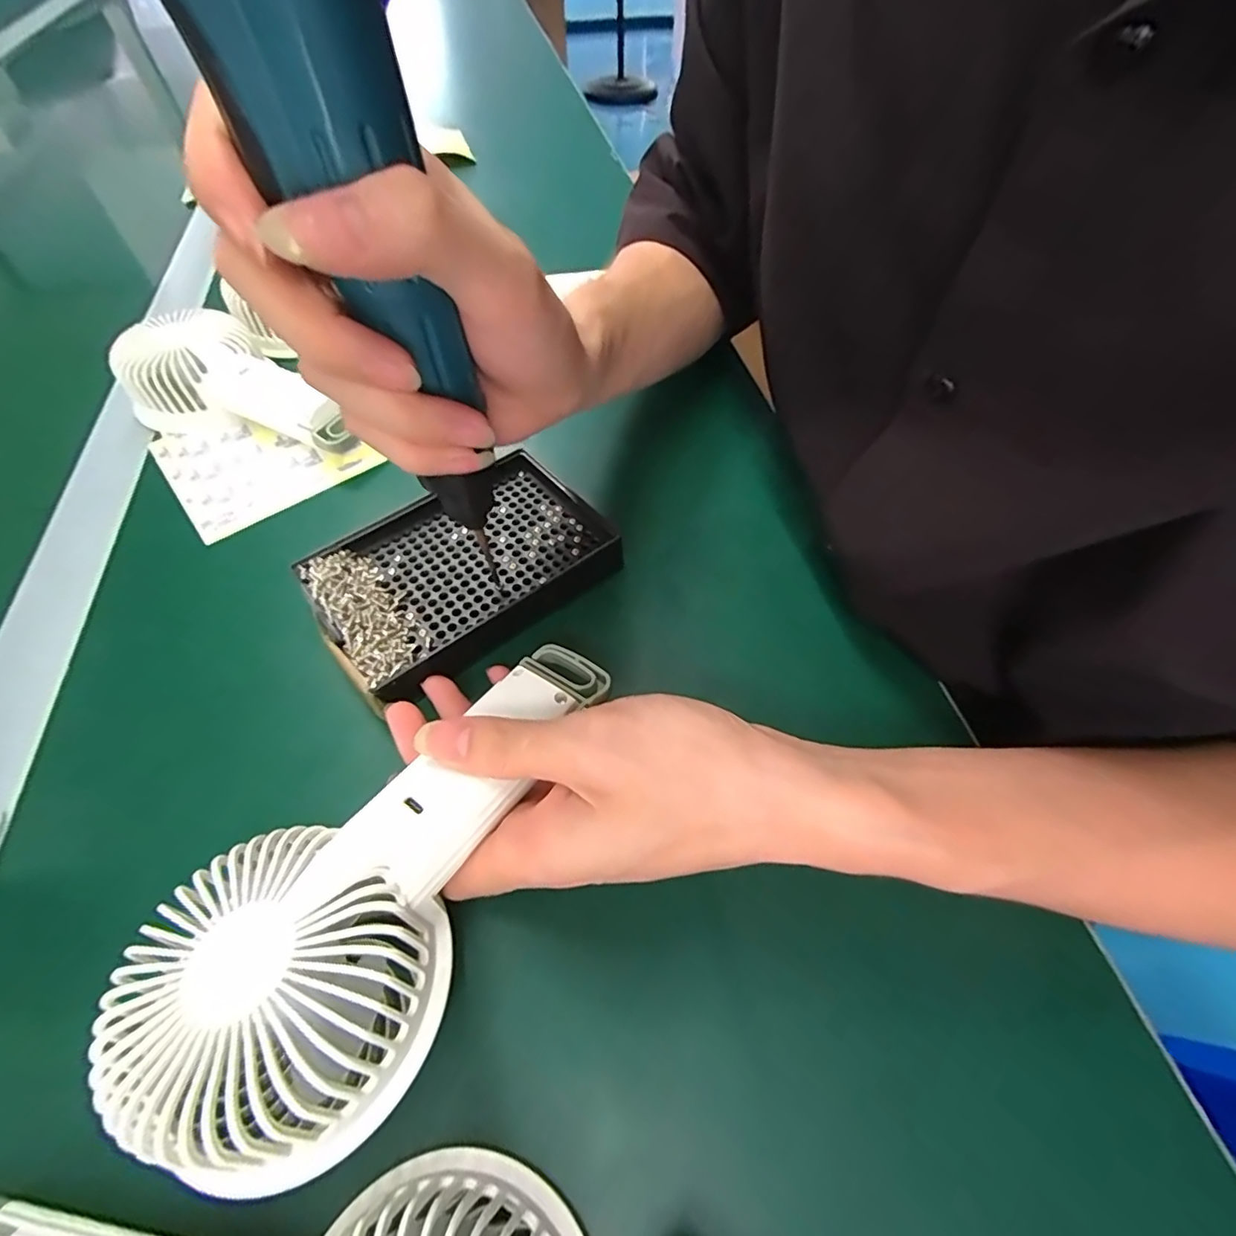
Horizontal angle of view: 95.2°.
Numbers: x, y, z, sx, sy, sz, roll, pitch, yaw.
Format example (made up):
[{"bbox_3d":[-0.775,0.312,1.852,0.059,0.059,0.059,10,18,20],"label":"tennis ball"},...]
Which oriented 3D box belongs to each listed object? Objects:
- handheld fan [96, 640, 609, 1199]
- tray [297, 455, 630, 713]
[{"bbox_3d":[-0.069,0.073,0.193,0.079,0.032,0.175,26,53,17],"label":"handheld fan"},{"bbox_3d":[-0.077,-0.024,0.290,0.143,0.027,0.100,-36,63,-22],"label":"tray"}]

